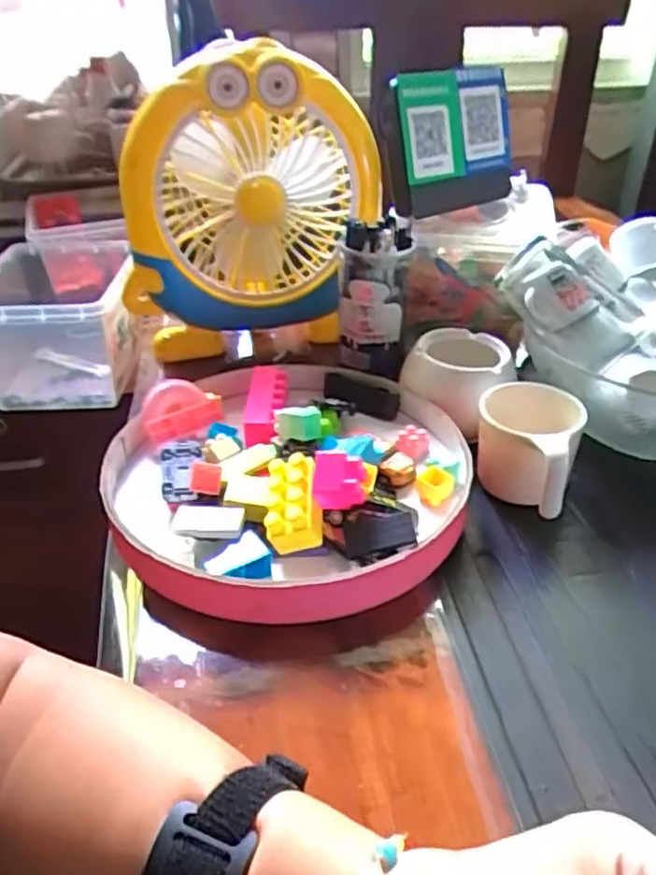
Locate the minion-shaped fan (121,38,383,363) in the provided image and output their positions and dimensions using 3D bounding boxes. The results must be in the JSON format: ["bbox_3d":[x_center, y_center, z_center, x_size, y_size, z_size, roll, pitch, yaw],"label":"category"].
[{"bbox_3d":[-0.081,-0.215,0.650,0.211,0.262,0.123,-7,35,-8],"label":"minion-shaped fan"}]

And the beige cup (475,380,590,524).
[{"bbox_3d":[0.150,0.010,0.524,0.073,0.068,0.087,15,38,22],"label":"beige cup"}]

